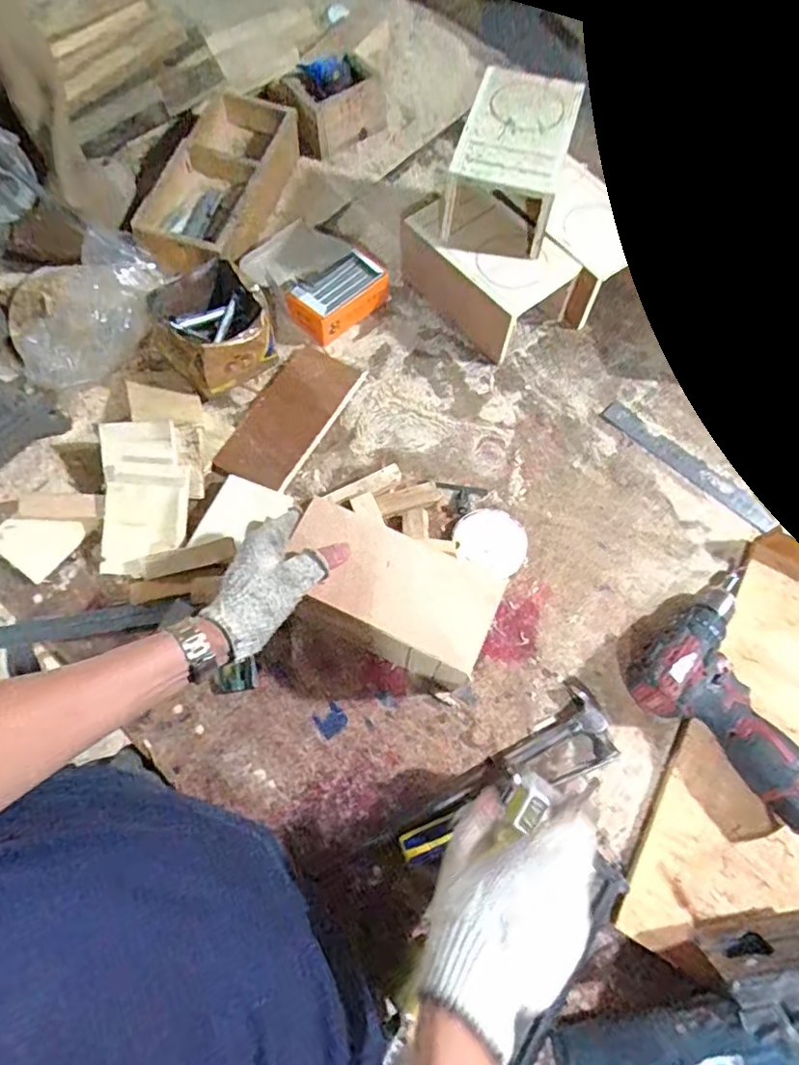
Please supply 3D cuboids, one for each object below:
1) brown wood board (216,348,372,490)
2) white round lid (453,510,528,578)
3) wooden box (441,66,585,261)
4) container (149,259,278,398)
[{"bbox_3d":[-0.136,-0.145,0.710,0.101,0.014,0.198,29,71,10],"label":"brown wood board"},{"bbox_3d":[0.107,0.007,0.659,0.081,0.009,0.074,0,68,-1],"label":"white round lid"},{"bbox_3d":[0.126,-0.418,0.677,0.117,0.101,0.143,14,69,5],"label":"wooden box"},{"bbox_3d":[-0.229,-0.251,0.711,0.128,0.073,0.122,-31,72,-12],"label":"container"}]

